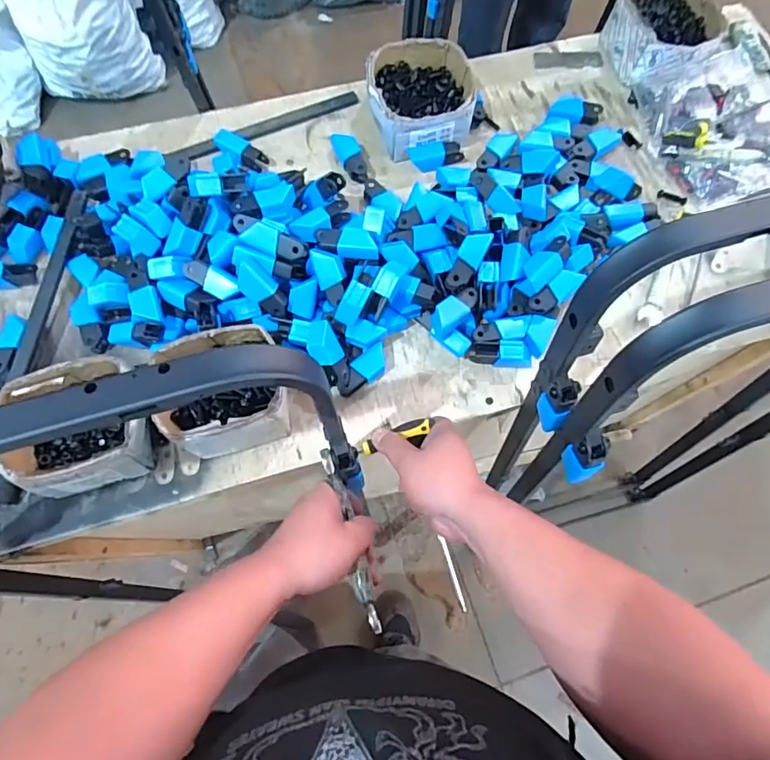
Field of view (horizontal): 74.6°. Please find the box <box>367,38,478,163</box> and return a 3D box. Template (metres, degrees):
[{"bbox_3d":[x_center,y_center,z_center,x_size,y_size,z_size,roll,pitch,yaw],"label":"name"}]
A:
[{"bbox_3d":[0.060,-0.459,0.822,0.182,0.071,0.187,-6,71,-2],"label":"box"}]

